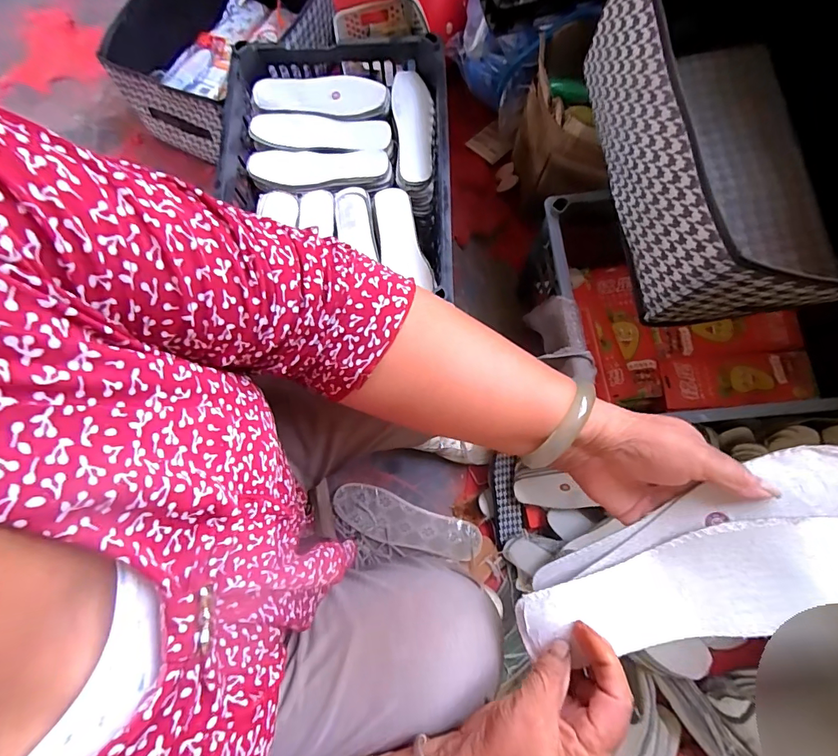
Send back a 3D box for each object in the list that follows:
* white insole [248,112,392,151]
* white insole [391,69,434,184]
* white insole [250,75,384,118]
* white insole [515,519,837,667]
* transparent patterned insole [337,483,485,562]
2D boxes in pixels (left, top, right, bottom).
[{"bbox_3d":[-0.164,-0.415,0.727,0.232,0.018,0.062,4,77,2],"label":"white insole"},{"bbox_3d":[-0.009,-0.416,0.714,0.063,0.022,0.213,-5,76,0],"label":"white insole"},{"bbox_3d":[-0.166,-0.476,0.721,0.221,0.013,0.064,9,92,8],"label":"white insole"},{"bbox_3d":[0.175,0.142,0.289,0.220,0.011,0.064,-21,76,15],"label":"white insole"},{"bbox_3d":[-0.025,0.259,0.763,0.263,0.017,0.080,19,78,6],"label":"transparent patterned insole"}]

